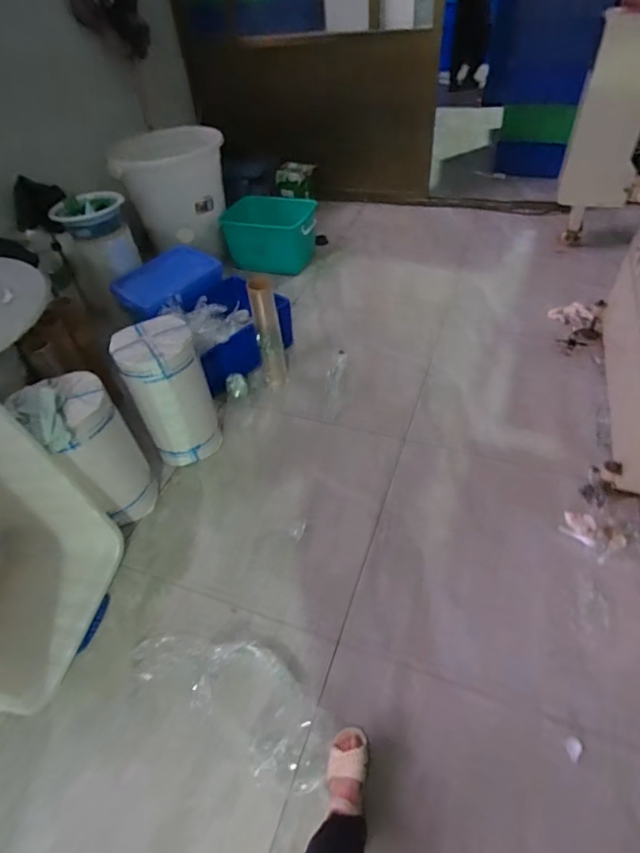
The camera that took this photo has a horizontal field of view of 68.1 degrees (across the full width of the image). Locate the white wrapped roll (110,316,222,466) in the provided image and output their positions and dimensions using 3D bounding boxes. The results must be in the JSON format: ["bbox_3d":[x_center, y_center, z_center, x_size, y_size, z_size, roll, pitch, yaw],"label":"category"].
[{"bbox_3d":[-0.554,-0.126,1.774,0.251,0.467,0.302,-22,49,-14],"label":"white wrapped roll"}]

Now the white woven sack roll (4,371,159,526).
[{"bbox_3d":[-0.759,0.080,1.593,0.239,0.521,0.238,-3,48,3],"label":"white woven sack roll"}]

